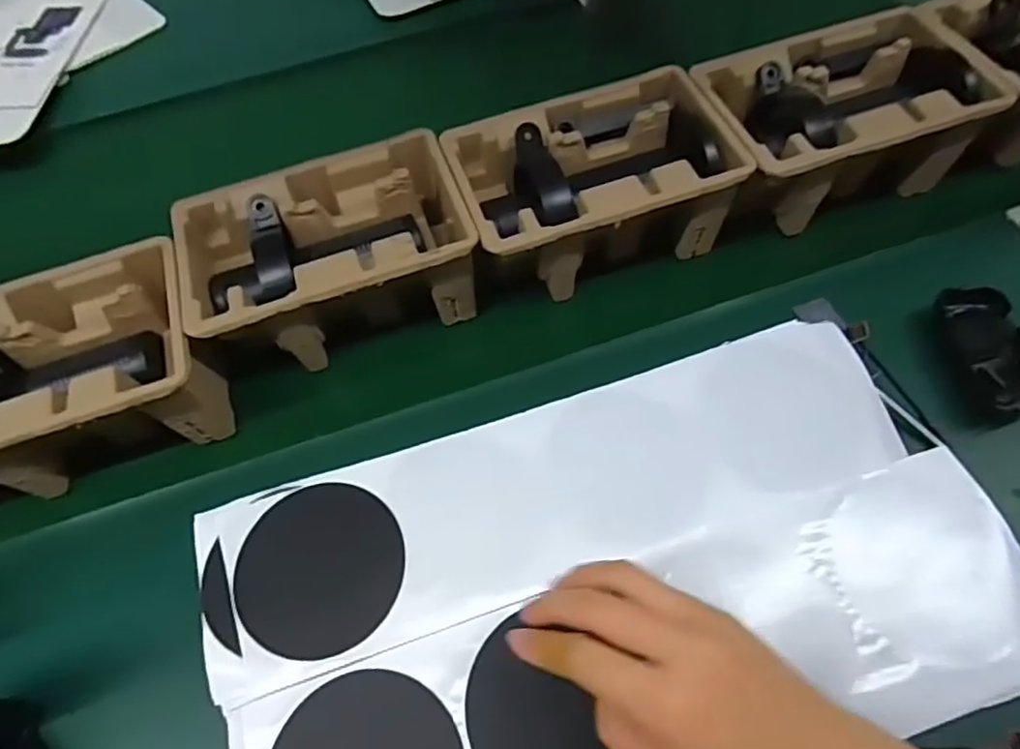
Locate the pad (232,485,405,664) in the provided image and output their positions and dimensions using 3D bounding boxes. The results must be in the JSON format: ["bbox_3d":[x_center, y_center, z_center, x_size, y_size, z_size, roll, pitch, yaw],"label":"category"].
[{"bbox_3d":[-0.108,0.108,0.360,0.094,0.008,0.090,0,64,-1],"label":"pad"}]

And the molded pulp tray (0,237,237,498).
[{"bbox_3d":[-0.355,0.004,0.499,0.231,0.097,0.146,-20,66,-10],"label":"molded pulp tray"}]

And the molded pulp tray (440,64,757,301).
[{"bbox_3d":[0.066,-0.167,0.553,0.221,0.097,0.145,-16,65,-9],"label":"molded pulp tray"}]

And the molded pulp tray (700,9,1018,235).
[{"bbox_3d":[0.283,-0.229,0.567,0.218,0.093,0.149,-17,65,-9],"label":"molded pulp tray"}]

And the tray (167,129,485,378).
[{"bbox_3d":[-0.151,-0.102,0.539,0.225,0.099,0.145,-17,65,-9],"label":"tray"}]

